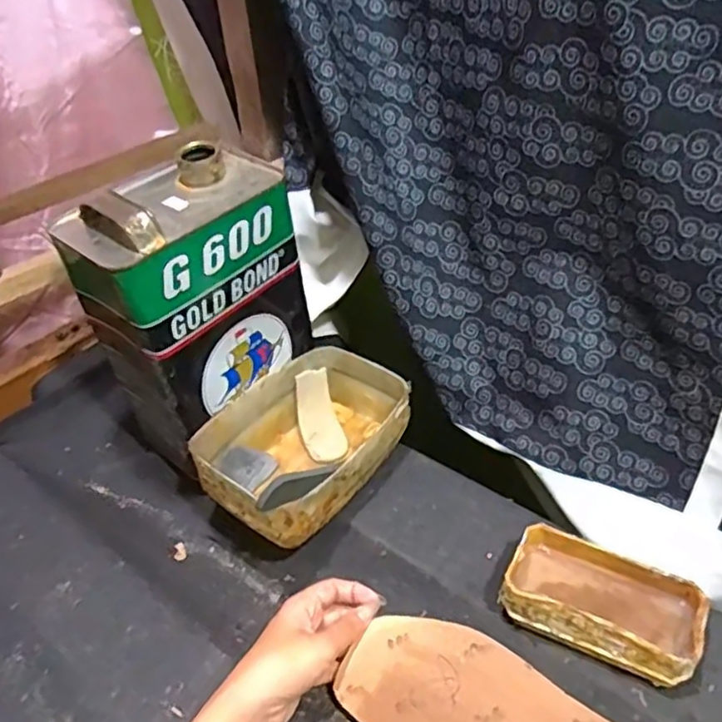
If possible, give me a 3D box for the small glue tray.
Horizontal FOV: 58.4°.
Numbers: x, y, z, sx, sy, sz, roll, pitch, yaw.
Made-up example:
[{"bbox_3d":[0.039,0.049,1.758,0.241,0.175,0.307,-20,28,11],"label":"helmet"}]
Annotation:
[{"bbox_3d":[0.169,0.170,0.455,0.125,0.041,0.069,16,44,23],"label":"small glue tray"}]

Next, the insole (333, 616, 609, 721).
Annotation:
[{"bbox_3d":[0.097,0.232,0.414,0.220,0.009,0.081,17,63,19],"label":"insole"}]

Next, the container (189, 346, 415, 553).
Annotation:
[{"bbox_3d":[-0.046,0.070,0.569,0.124,0.069,0.183,23,47,29],"label":"container"}]

